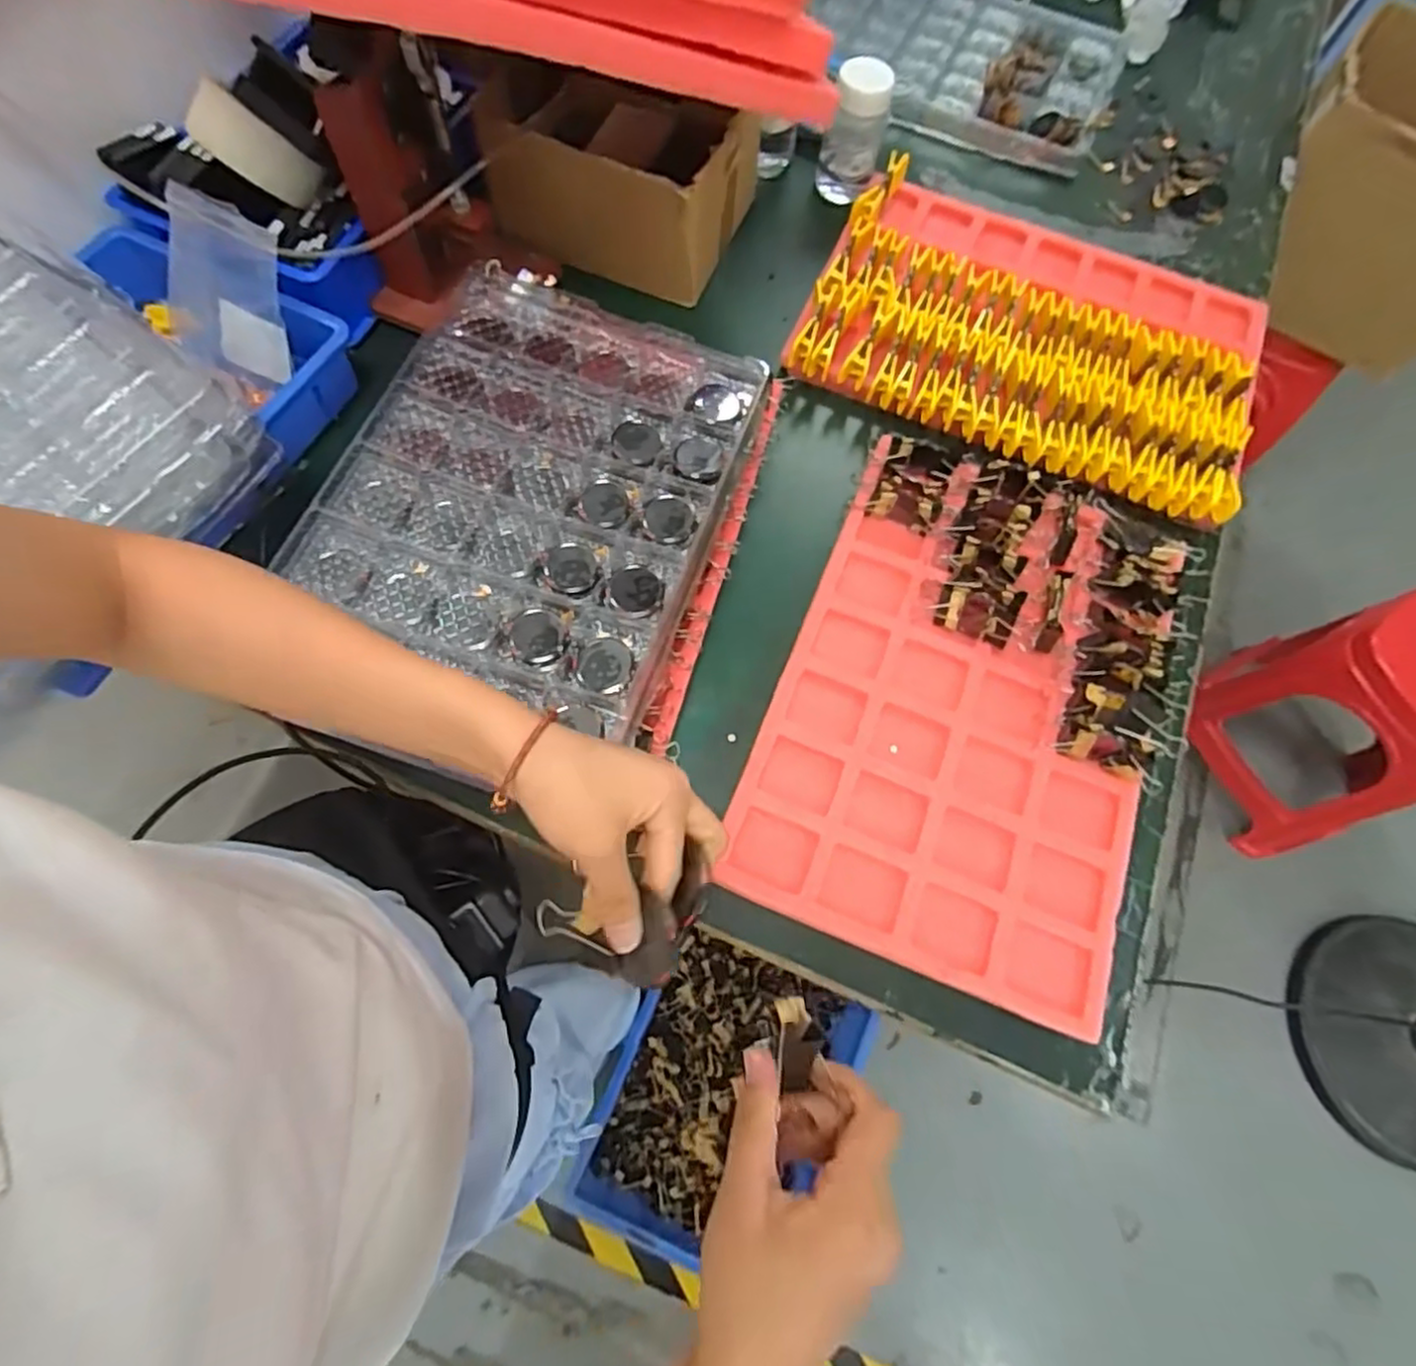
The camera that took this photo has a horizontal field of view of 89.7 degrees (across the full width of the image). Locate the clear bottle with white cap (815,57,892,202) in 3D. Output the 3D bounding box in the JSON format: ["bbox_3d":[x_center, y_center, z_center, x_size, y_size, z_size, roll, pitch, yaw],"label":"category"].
[{"bbox_3d":[0.176,-0.662,0.866,0.070,0.135,0.054,9,69,0],"label":"clear bottle with white cap"}]

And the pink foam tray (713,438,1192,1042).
[{"bbox_3d":[0.242,0.010,0.644,0.317,0.039,0.489,21,70,5],"label":"pink foam tray"}]

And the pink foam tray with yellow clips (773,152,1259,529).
[{"bbox_3d":[0.373,-0.401,0.808,0.490,0.060,0.366,23,70,5],"label":"pink foam tray with yellow clips"}]

